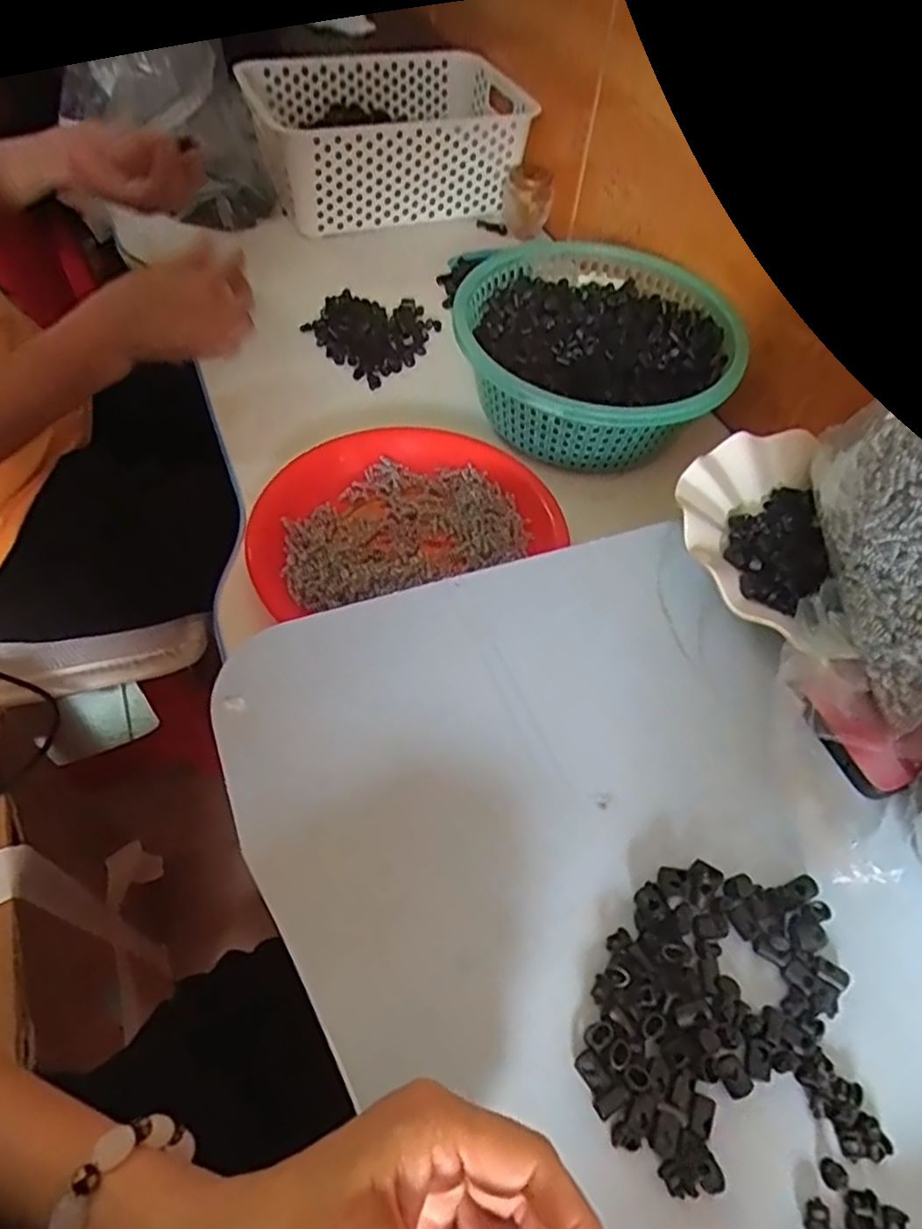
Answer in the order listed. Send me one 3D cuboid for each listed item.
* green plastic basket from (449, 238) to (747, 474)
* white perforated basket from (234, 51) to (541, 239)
[{"bbox_3d":[0.111,-0.229,0.610,0.230,0.077,0.226,1,54,-3],"label":"green plastic basket"},{"bbox_3d":[-0.078,-0.545,0.804,0.298,0.116,0.199,-21,58,-18],"label":"white perforated basket"}]

